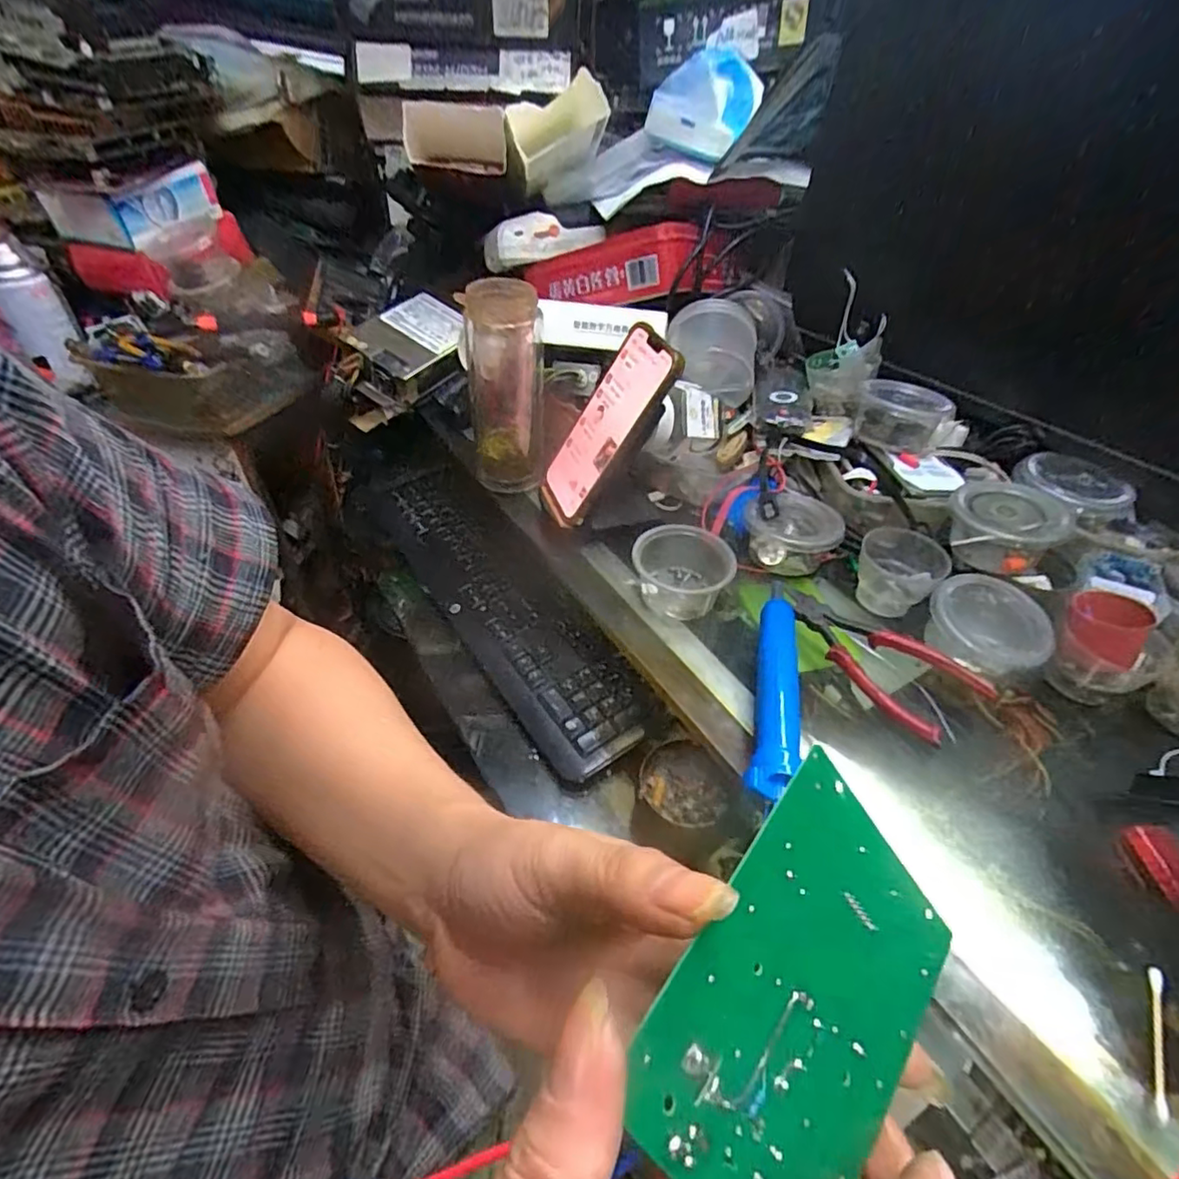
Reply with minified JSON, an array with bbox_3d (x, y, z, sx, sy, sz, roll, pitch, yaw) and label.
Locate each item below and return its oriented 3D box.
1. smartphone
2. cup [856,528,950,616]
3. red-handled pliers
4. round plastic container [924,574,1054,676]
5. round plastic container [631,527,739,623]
[{"bbox_3d":[0.013,-0.128,0.496,0.017,0.164,0.072,15,35,-35],"label":"smartphone"},{"bbox_3d":[0.247,-0.014,0.496,0.061,0.045,0.057,2,44,-2],"label":"cup"},{"bbox_3d":[0.203,0.042,0.441,0.068,0.014,0.142,-30,52,-19],"label":"red-handled pliers"},{"bbox_3d":[0.291,0.028,0.454,0.074,0.045,0.074,-5,63,9],"label":"round plastic container"},{"bbox_3d":[0.071,-0.014,0.487,0.081,0.042,0.067,12,45,9],"label":"round plastic container"}]

